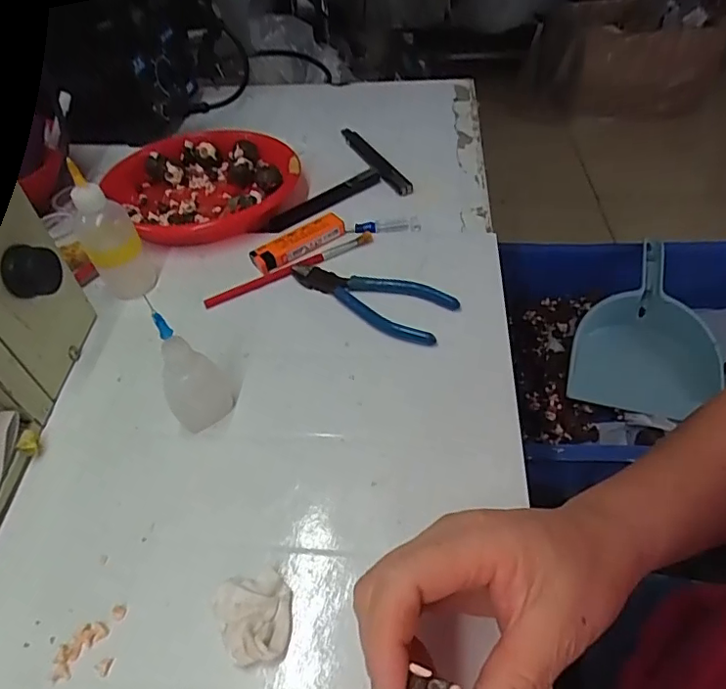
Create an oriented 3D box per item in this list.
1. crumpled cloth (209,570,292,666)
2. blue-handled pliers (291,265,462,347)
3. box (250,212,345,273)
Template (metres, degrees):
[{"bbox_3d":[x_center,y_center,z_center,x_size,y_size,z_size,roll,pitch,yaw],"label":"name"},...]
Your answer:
[{"bbox_3d":[-0.052,0.131,0.261,0.035,0.012,0.040,-13,51,-6],"label":"crumpled cloth"},{"bbox_3d":[0.002,-0.032,0.393,0.123,0.009,0.047,14,53,16],"label":"blue-handled pliers"},{"bbox_3d":[-0.052,-0.083,0.442,0.078,0.012,0.023,-30,54,-19],"label":"box"}]

